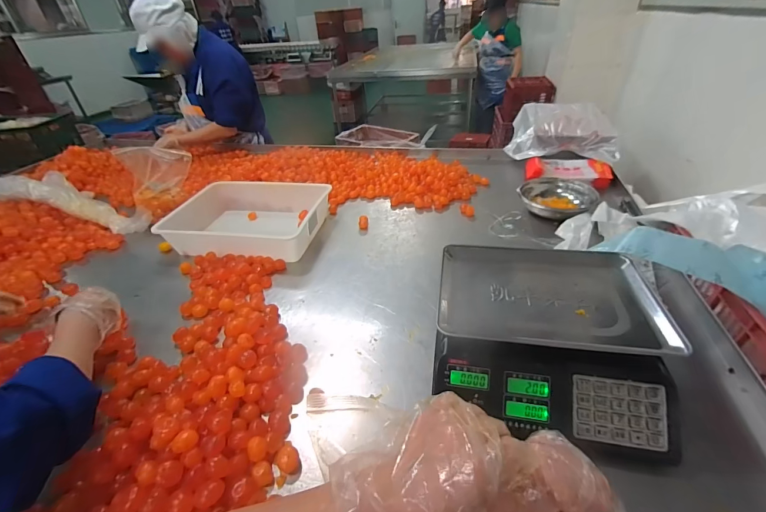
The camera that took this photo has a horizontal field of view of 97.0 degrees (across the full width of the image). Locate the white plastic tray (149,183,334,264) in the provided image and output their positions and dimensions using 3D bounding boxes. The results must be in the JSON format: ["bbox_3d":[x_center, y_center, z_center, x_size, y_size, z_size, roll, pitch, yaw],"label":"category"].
[{"bbox_3d":[-0.389,-0.117,1.013,0.407,0.125,0.303,2,36,9],"label":"white plastic tray"}]

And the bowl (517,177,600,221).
[{"bbox_3d":[0.534,-0.172,1.042,0.211,0.063,0.211,-3,36,2],"label":"bowl"}]

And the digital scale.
[{"bbox_3d":[0.266,0.117,0.574,0.333,0.108,0.321,5,37,12],"label":"digital scale"}]

